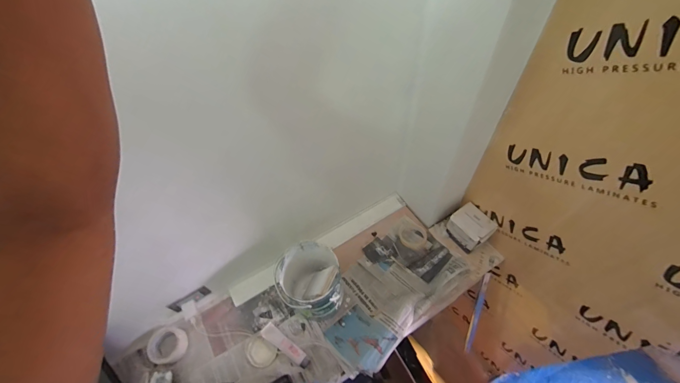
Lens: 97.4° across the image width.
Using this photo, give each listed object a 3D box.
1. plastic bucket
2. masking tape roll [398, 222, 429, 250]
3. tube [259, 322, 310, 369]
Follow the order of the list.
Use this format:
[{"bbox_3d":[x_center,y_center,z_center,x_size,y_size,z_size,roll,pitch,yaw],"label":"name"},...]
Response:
[{"bbox_3d":[-0.080,0.274,0.891,0.167,0.200,0.169,-2,55,3],"label":"plastic bucket"},{"bbox_3d":[0.255,0.157,1.052,0.101,0.024,0.098,-2,55,3],"label":"masking tape roll"},{"bbox_3d":[-0.160,0.450,0.877,0.168,0.029,0.041,28,62,21],"label":"tube"}]

